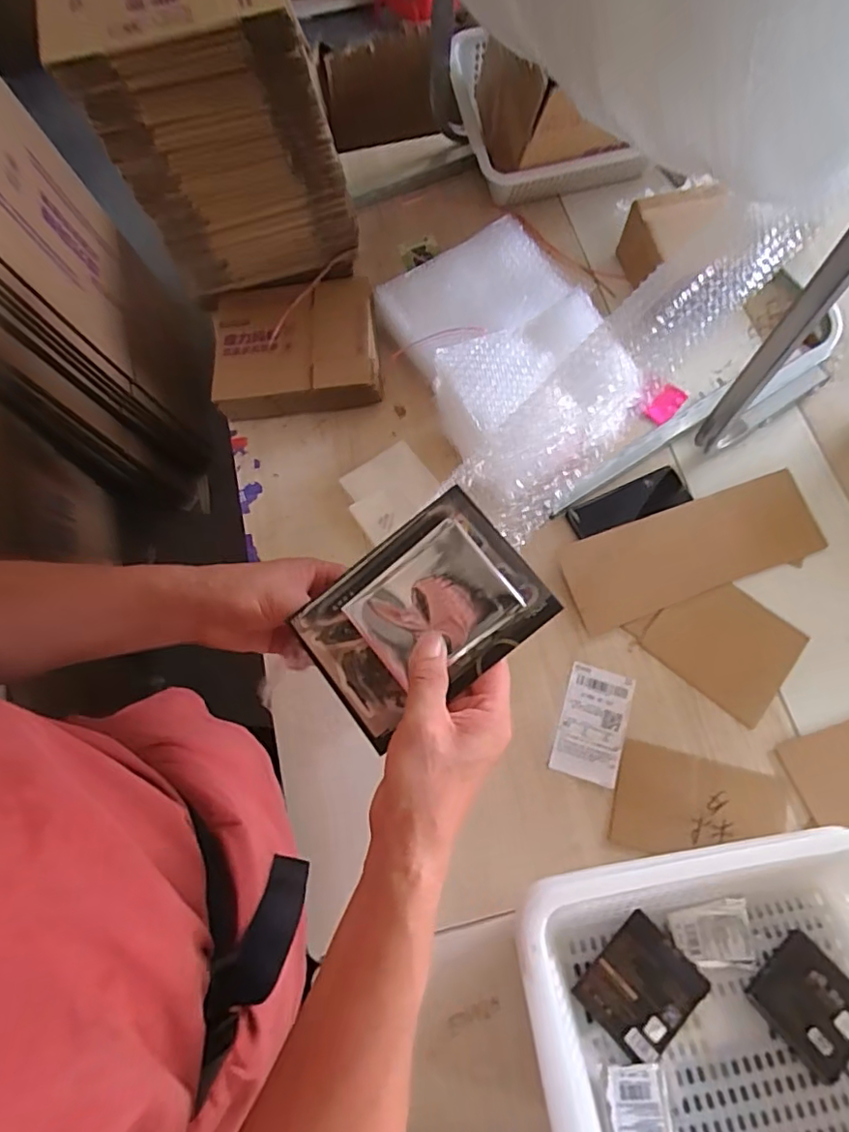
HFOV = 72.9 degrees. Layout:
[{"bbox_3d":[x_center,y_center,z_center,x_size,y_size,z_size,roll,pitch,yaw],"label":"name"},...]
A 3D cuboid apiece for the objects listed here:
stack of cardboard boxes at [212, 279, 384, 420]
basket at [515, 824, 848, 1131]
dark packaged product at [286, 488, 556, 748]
[{"bbox_3d":[-0.192,-0.323,0.840,0.241,0.054,0.199,-6,71,0],"label":"stack of cardboard boxes"},{"bbox_3d":[0.271,0.379,0.474,0.349,0.134,0.255,-10,71,-1],"label":"basket"},{"bbox_3d":[-0.004,0.032,0.388,0.152,0.011,0.110,-38,77,1],"label":"dark packaged product"}]

